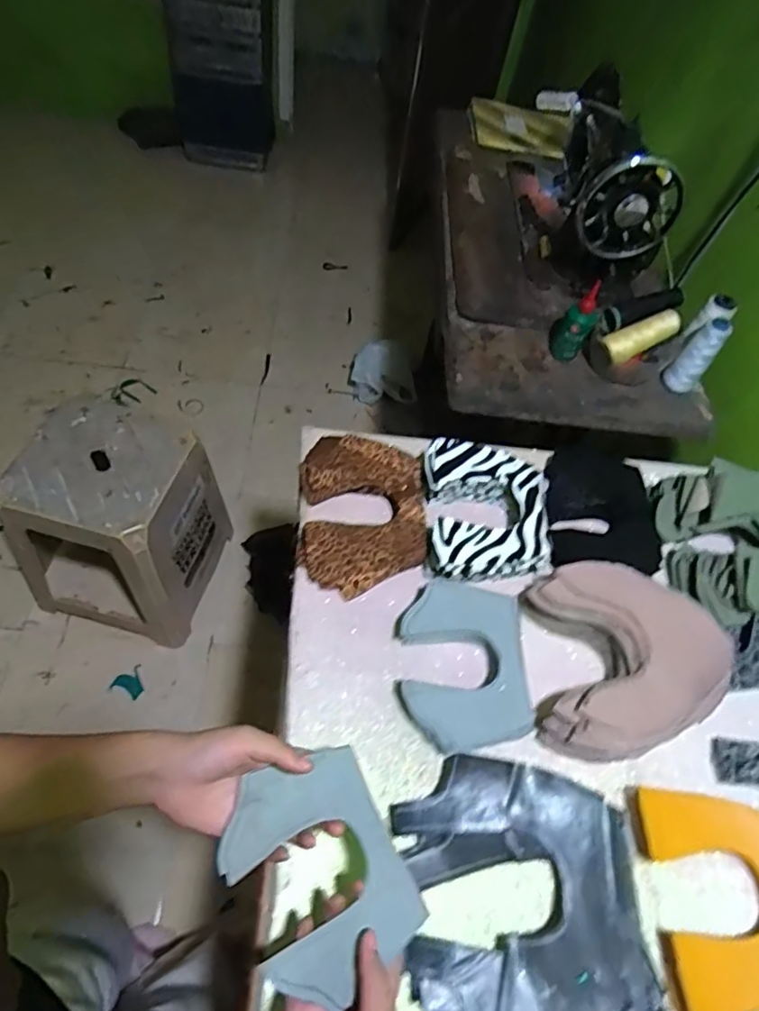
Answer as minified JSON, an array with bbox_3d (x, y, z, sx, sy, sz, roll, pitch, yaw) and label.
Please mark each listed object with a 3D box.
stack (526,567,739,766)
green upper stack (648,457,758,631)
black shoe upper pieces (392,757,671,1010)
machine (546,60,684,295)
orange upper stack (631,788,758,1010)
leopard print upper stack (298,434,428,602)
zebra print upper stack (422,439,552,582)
[{"bbox_3d":[0.244,0.147,0.571,0.184,0.053,0.181,2,57,-9],"label":"stack"},{"bbox_3d":[0.416,0.039,0.658,0.169,0.067,0.181,-4,58,-12],"label":"green upper stack"},{"bbox_3d":[0.116,0.313,0.461,0.184,0.025,0.200,0,57,-10],"label":"black shoe upper pieces"},{"bbox_3d":[0.356,-0.508,0.911,0.147,0.202,0.324,9,56,-4],"label":"machine"},{"bbox_3d":[0.289,0.324,0.483,0.121,0.018,0.153,4,57,-7],"label":"orange upper stack"},{"bbox_3d":[-0.018,0.005,0.648,0.138,0.040,0.188,2,57,-8],"label":"leopard print upper stack"},{"bbox_3d":[0.120,0.009,0.655,0.138,0.063,0.161,2,57,-8],"label":"zebra print upper stack"}]

